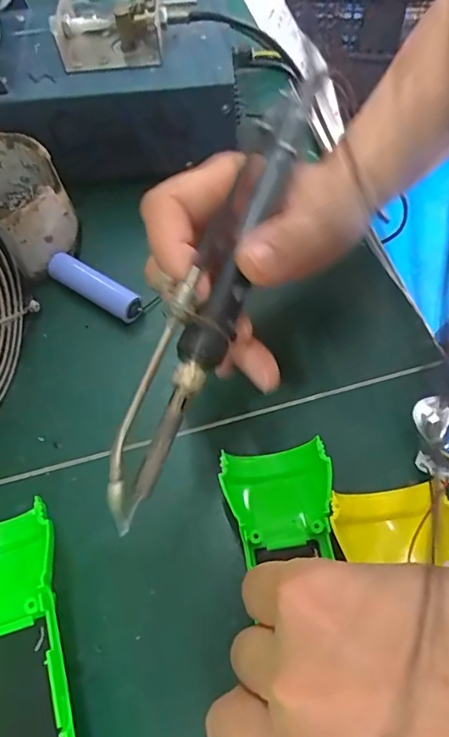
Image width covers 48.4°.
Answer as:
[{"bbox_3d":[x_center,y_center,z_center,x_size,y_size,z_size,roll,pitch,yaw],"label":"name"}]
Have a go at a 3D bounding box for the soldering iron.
[{"bbox_3d":[-0.001,-0.038,0.198,0.020,0.018,0.197,19,77,13],"label":"soldering iron"}]

